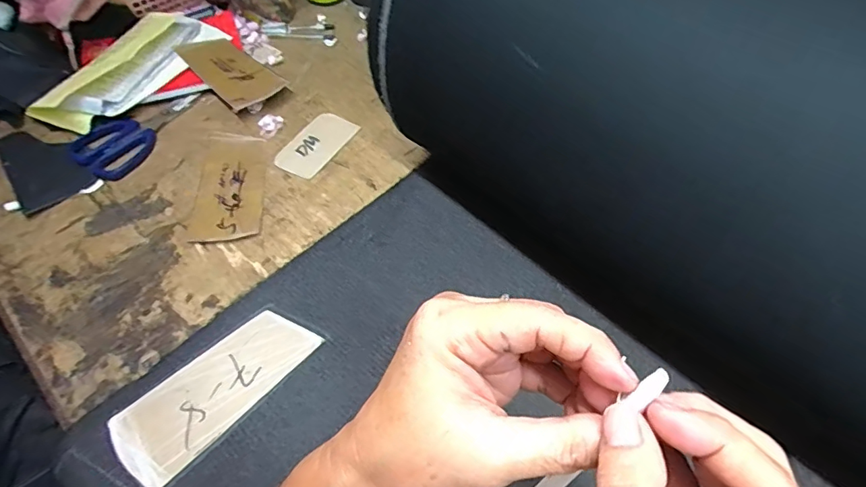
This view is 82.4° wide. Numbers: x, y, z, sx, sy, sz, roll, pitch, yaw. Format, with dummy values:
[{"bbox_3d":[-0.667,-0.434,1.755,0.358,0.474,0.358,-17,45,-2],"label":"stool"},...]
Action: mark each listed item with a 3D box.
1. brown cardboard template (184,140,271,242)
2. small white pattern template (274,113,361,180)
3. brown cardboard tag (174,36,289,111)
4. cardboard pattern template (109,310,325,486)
[{"bbox_3d":[-0.221,-0.061,0.541,0.076,0.007,0.143,-2,55,-3],"label":"brown cardboard template"},{"bbox_3d":[-0.138,-0.116,0.580,0.058,0.005,0.098,27,59,15],"label":"small white pattern template"},{"bbox_3d":[-0.260,-0.225,0.638,0.071,0.012,0.165,-37,63,-22],"label":"brown cardboard tag"},{"bbox_3d":[-0.176,0.117,0.407,0.159,0.005,0.071,-38,63,-25],"label":"cardboard pattern template"}]

